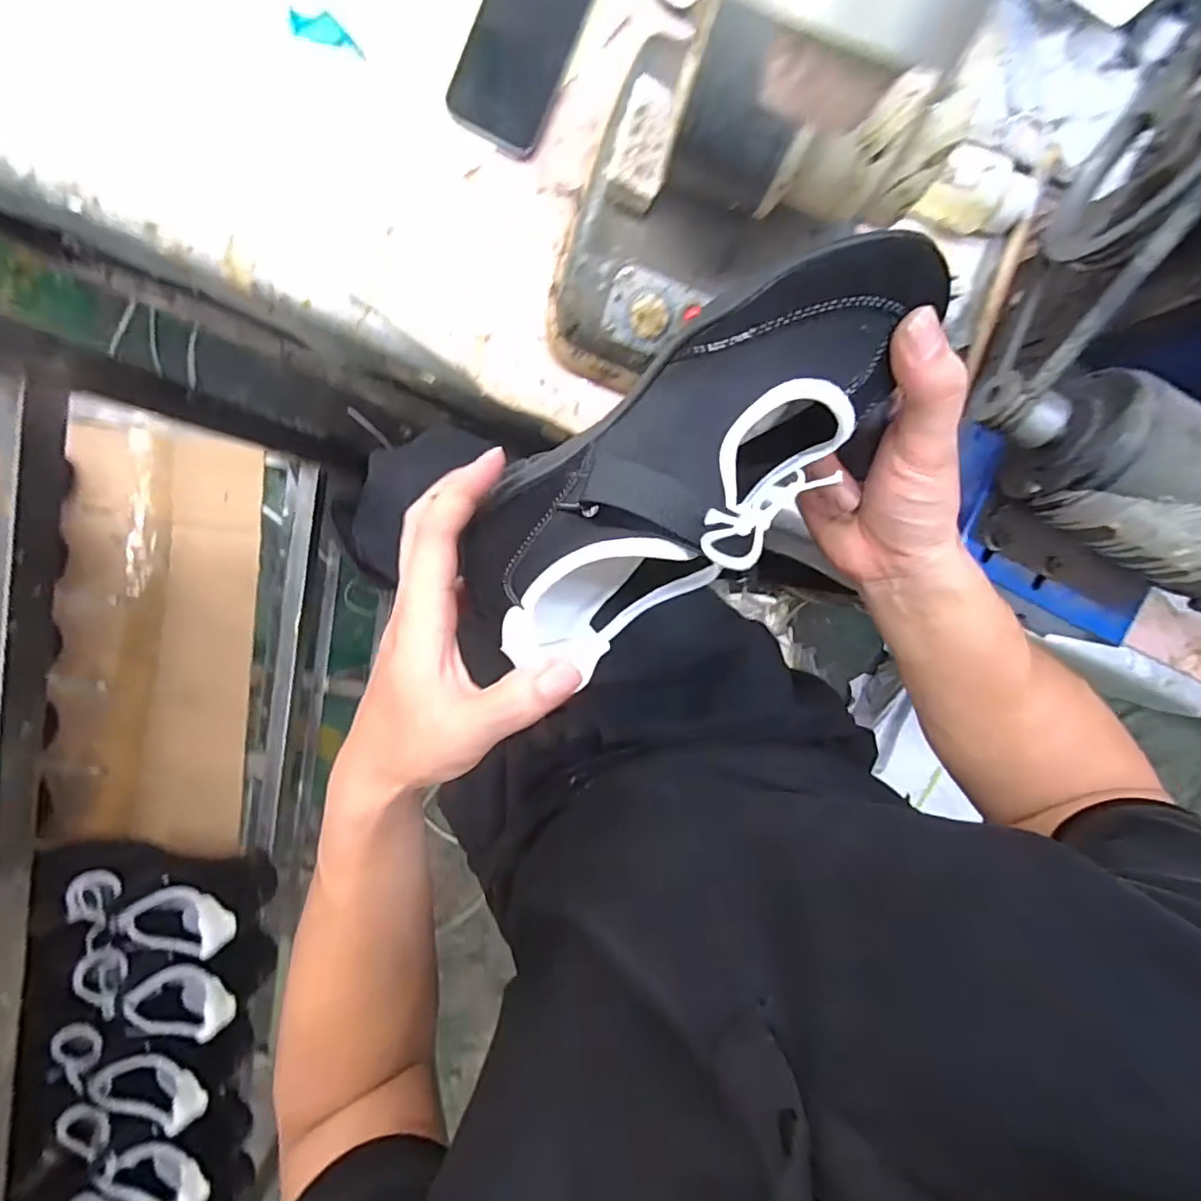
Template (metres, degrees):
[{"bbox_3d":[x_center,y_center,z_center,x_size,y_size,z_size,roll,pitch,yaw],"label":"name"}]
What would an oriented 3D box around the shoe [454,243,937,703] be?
[{"bbox_3d":[0.038,-0.060,0.252,0.237,0.085,0.090,-39,97,13],"label":"shoe"}]

